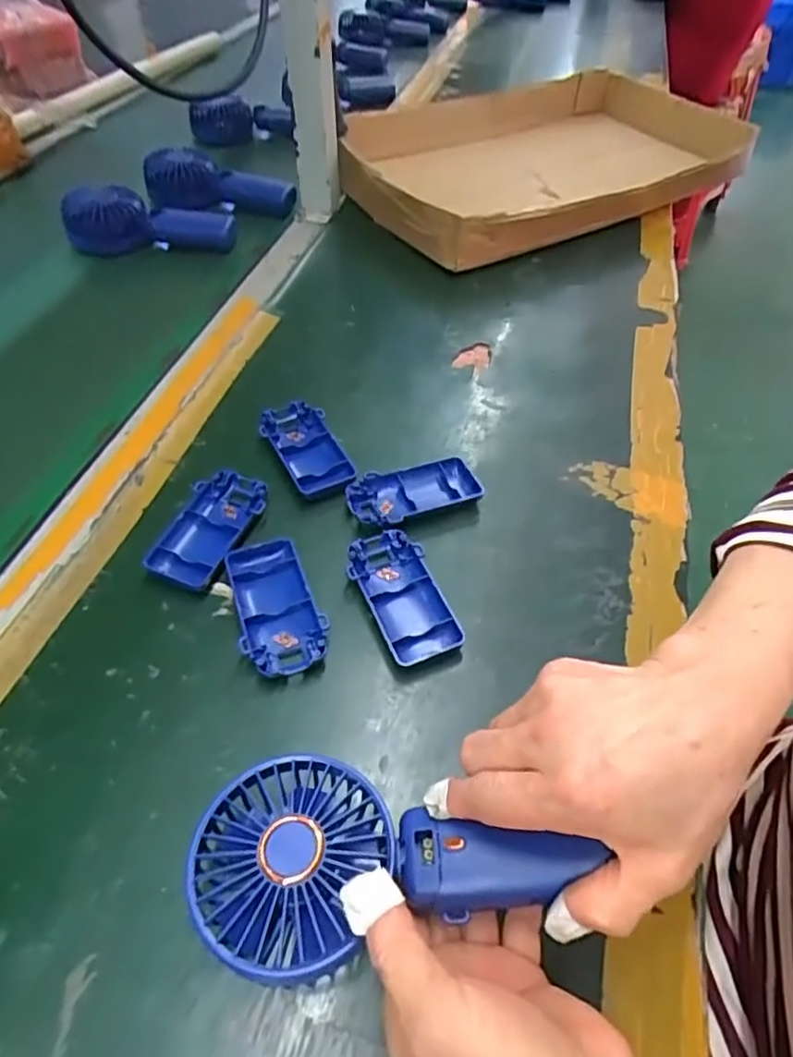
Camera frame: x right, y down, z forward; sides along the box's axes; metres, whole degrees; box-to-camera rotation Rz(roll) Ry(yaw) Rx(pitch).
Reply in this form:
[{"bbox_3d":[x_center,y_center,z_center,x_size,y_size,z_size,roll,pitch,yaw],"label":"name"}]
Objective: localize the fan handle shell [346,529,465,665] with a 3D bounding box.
[{"bbox_3d":[0.003,0.042,0.390,0.046,0.014,0.092,-16,54,-16],"label":"fan handle shell"}]

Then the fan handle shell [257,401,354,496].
[{"bbox_3d":[-0.069,-0.062,0.464,0.048,0.013,0.093,-17,54,-17],"label":"fan handle shell"}]

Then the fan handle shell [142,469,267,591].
[{"bbox_3d":[-0.124,0.000,0.413,0.049,0.015,0.092,15,52,8],"label":"fan handle shell"}]

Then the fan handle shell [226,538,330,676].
[{"bbox_3d":[-0.075,0.048,0.380,0.048,0.016,0.095,-19,55,-18],"label":"fan handle shell"}]

